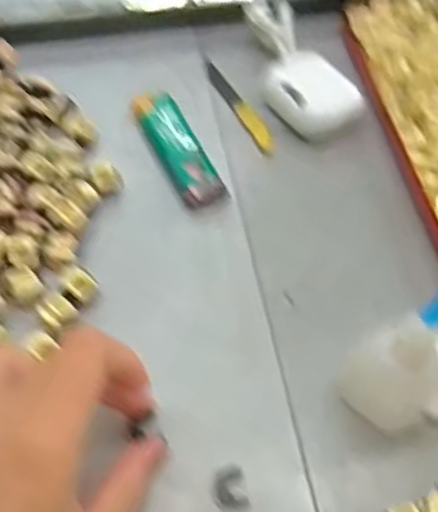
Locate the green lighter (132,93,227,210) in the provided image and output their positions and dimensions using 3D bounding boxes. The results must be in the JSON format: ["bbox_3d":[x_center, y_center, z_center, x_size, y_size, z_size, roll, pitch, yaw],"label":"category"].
[{"bbox_3d":[-0.021,-0.059,0.378,0.025,0.008,0.077,-21,60,-16],"label":"green lighter"}]

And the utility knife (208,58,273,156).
[{"bbox_3d":[0.012,-0.087,0.408,0.011,0.004,0.075,-24,61,-18],"label":"utility knife"}]

